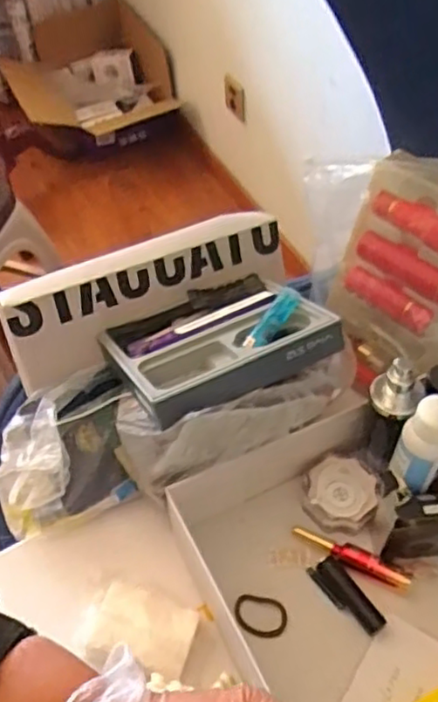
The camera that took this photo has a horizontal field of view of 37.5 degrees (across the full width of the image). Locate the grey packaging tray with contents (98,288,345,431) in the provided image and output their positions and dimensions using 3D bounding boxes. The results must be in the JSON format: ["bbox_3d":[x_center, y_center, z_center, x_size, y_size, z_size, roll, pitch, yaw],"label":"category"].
[{"bbox_3d":[0.003,0.005,0.613,0.183,0.052,0.183,-24,33,-17],"label":"grey packaging tray with contents"}]

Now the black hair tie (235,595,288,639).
[{"bbox_3d":[0.038,0.242,0.588,0.048,0.008,0.035,6,55,8],"label":"black hair tie"}]

